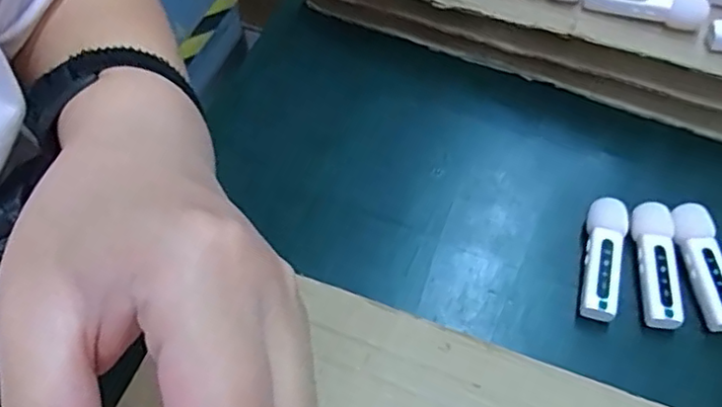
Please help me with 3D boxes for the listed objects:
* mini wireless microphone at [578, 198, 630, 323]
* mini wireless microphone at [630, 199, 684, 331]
[{"bbox_3d":[0.120,0.029,0.320,0.019,0.021,0.063,18,59,7],"label":"mini wireless microphone"},{"bbox_3d":[0.145,0.031,0.316,0.020,0.015,0.063,11,59,2],"label":"mini wireless microphone"}]

